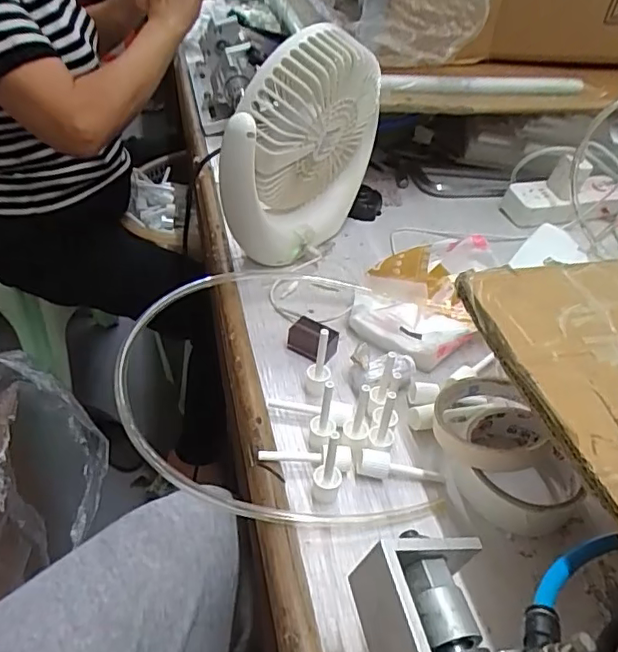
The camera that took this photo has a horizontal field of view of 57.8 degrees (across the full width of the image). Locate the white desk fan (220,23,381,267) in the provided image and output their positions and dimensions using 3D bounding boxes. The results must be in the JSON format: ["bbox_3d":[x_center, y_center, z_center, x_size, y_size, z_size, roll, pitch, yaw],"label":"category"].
[{"bbox_3d":[-0.005,-0.160,0.536,0.068,0.208,0.184,31,47,26],"label":"white desk fan"}]

